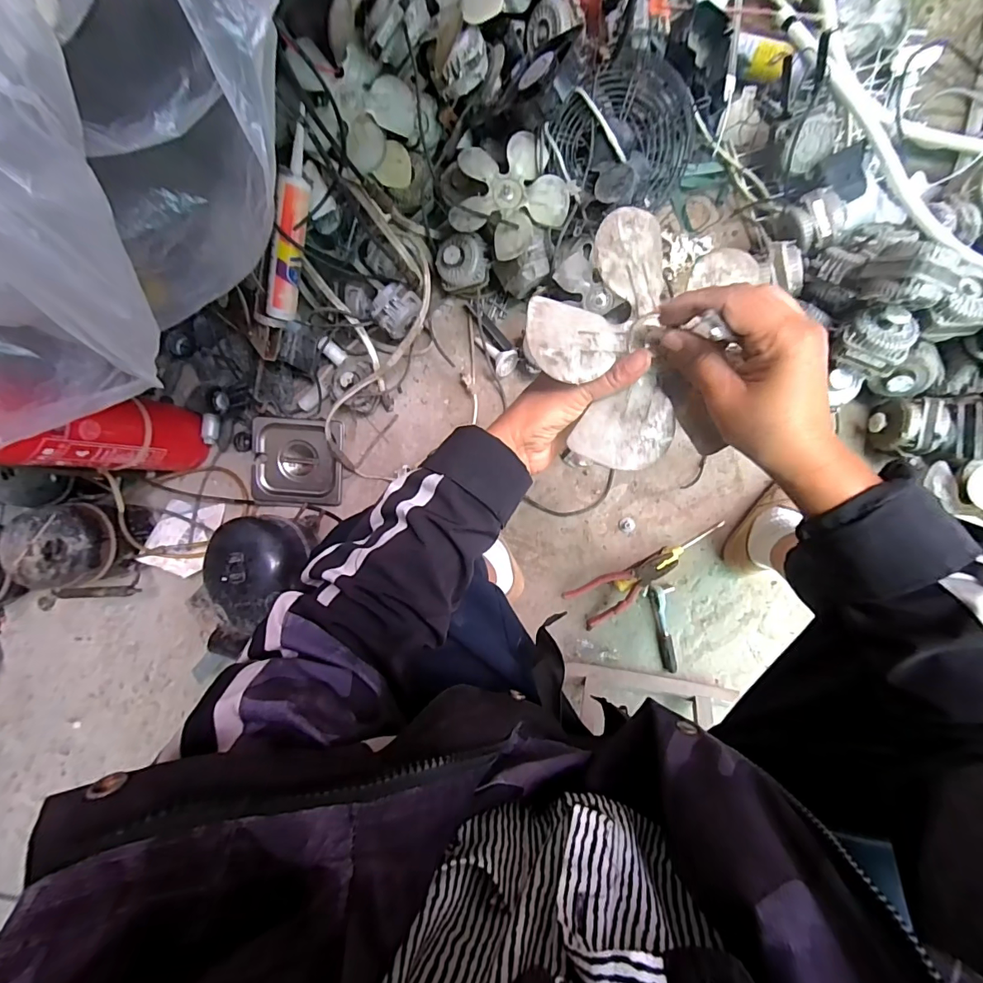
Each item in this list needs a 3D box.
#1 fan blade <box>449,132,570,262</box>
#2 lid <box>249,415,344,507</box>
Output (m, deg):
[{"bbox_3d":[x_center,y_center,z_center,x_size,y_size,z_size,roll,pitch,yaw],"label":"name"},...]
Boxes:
[{"bbox_3d":[0.022,-0.467,0.740,0.168,0.062,0.174,0,89,9],"label":"fan blade"},{"bbox_3d":[-0.370,-0.056,0.873,0.171,0.022,0.163,4,89,9],"label":"lid"}]

